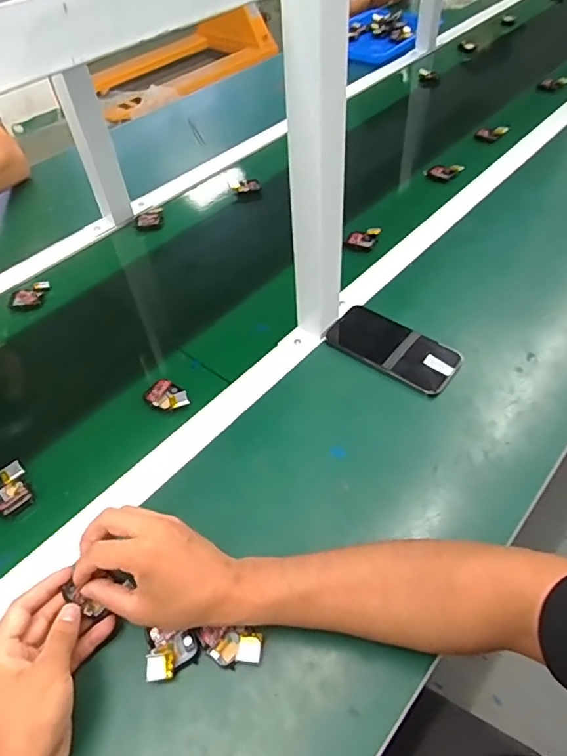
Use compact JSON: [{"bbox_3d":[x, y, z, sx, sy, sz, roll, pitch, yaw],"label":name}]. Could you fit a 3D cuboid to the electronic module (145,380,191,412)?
[{"bbox_3d":[-0.138,0.022,0.597,0.055,0.010,0.035,33,60,25],"label":"electronic module"}]

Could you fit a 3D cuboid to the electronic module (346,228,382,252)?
[{"bbox_3d":[0.121,-0.214,0.774,0.049,0.019,0.035,9,52,9],"label":"electronic module"}]

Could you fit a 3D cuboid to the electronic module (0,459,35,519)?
[{"bbox_3d":[-0.284,0.117,0.525,0.039,0.016,0.051,-34,58,-23],"label":"electronic module"}]

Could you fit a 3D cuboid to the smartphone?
[{"bbox_3d":[0.136,-0.039,0.625,0.157,0.009,0.077,31,59,24],"label":"smartphone"}]

